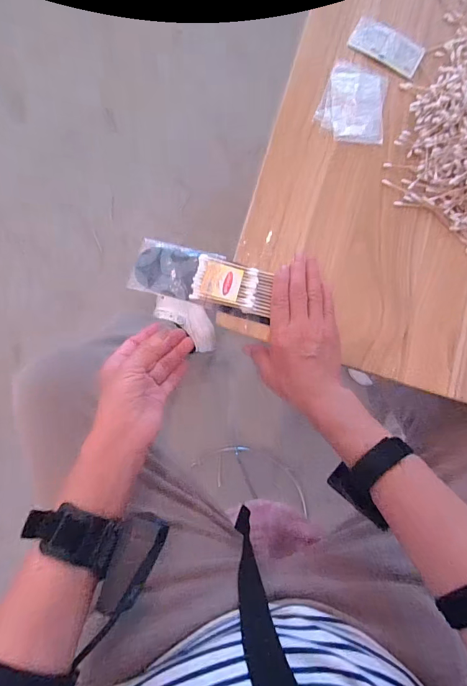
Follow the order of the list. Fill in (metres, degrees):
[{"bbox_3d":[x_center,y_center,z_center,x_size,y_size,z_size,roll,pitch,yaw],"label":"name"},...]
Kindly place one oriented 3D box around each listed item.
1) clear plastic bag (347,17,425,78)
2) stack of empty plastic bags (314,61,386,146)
[{"bbox_3d":[0.212,-0.409,0.487,0.098,0.004,0.057,29,81,-1],"label":"clear plastic bag"},{"bbox_3d":[0.157,-0.315,0.465,0.087,0.013,0.120,8,82,-4],"label":"stack of empty plastic bags"}]

